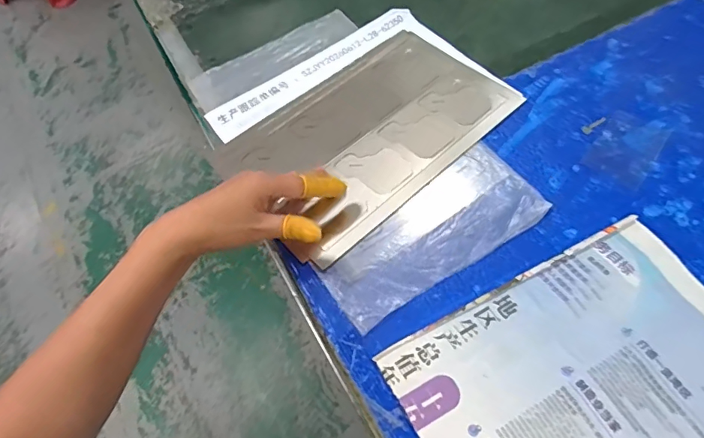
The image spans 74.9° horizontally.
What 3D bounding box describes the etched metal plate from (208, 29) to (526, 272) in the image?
[{"bbox_3d":[0.018,-0.097,0.505,0.296,0.009,0.184,-39,64,-17],"label":"etched metal plate"}]

